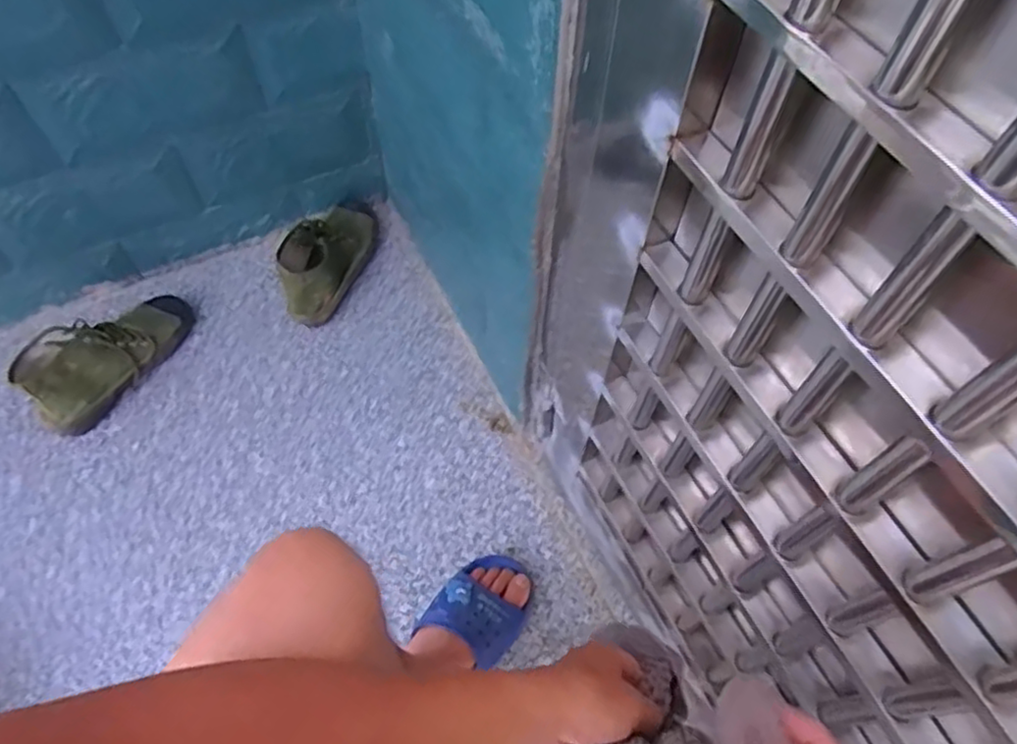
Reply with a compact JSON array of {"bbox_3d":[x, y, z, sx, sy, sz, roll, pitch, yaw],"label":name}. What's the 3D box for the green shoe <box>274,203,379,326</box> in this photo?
[{"bbox_3d":[-0.293,-0.202,1.092,0.100,0.097,0.249,14,61,7],"label":"green shoe"}]

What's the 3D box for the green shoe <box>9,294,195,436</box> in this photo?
[{"bbox_3d":[-0.585,-0.036,0.984,0.094,0.122,0.258,26,63,14],"label":"green shoe"}]

